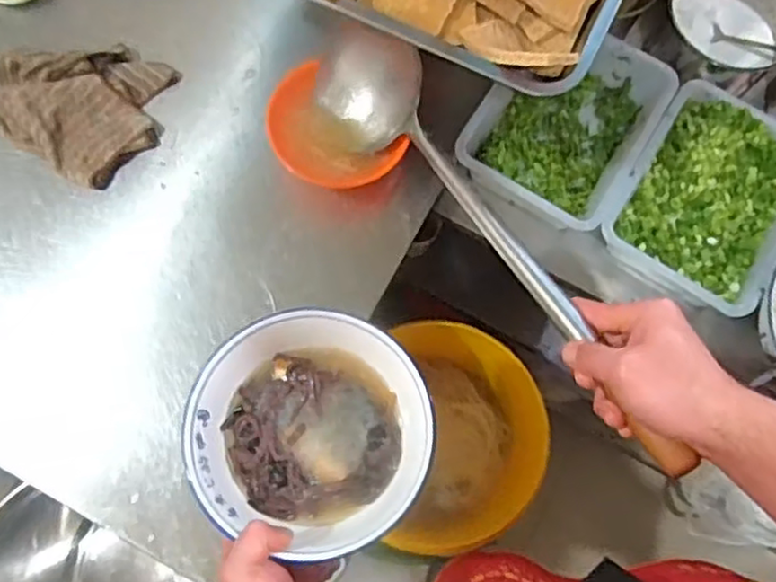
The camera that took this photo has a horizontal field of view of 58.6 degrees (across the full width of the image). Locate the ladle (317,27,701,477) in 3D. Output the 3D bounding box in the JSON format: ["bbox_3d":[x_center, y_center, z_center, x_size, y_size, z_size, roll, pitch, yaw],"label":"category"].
[{"bbox_3d":[0.077,-0.050,0.599,0.087,0.102,0.491,-28,64,-10],"label":"ladle"}]

